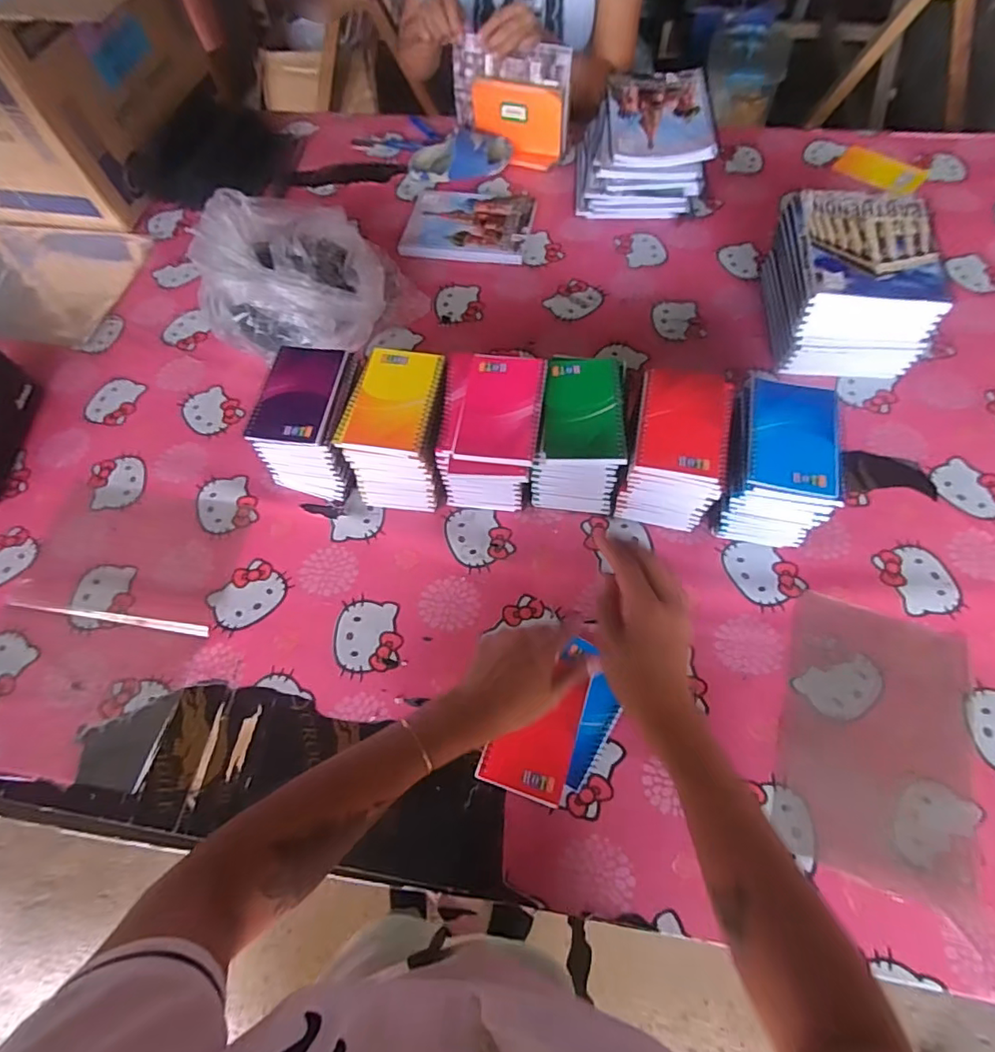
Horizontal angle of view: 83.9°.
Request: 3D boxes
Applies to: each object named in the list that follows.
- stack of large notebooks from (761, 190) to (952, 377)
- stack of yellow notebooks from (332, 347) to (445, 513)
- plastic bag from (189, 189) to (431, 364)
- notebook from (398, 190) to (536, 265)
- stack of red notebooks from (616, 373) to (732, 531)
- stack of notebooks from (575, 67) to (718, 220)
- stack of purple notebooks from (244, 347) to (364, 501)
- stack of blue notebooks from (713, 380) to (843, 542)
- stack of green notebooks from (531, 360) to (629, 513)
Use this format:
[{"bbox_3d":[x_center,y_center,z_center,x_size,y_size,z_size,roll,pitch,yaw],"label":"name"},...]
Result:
[{"bbox_3d":[0.450,-0.306,0.716,0.161,0.123,0.211,4,63,5],"label":"stack of large notebooks"},{"bbox_3d":[-0.109,-0.105,0.637,0.099,0.129,0.129,7,63,6],"label":"stack of yellow notebooks"},{"bbox_3d":[-0.272,-0.356,0.768,0.252,0.152,0.276,-42,68,-17],"label":"plastic bag"},{"bbox_3d":[-0.045,-0.491,0.893,0.195,0.019,0.172,7,63,6],"label":"notebook"},{"bbox_3d":[0.194,-0.082,0.613,0.090,0.121,0.131,13,64,9],"label":"stack of red notebooks"},{"bbox_3d":[0.227,-0.597,0.880,0.191,0.115,0.211,2,62,4],"label":"stack of notebooks"},{"bbox_3d":[-0.206,-0.115,0.650,0.101,0.128,0.132,2,64,4],"label":"stack of purple notebooks"},{"bbox_3d":[0.289,-0.061,0.594,0.102,0.130,0.133,7,63,6],"label":"stack of blue notebooks"},{"bbox_3d":[0.090,-0.099,0.629,0.089,0.122,0.126,3,63,5],"label":"stack of green notebooks"}]

